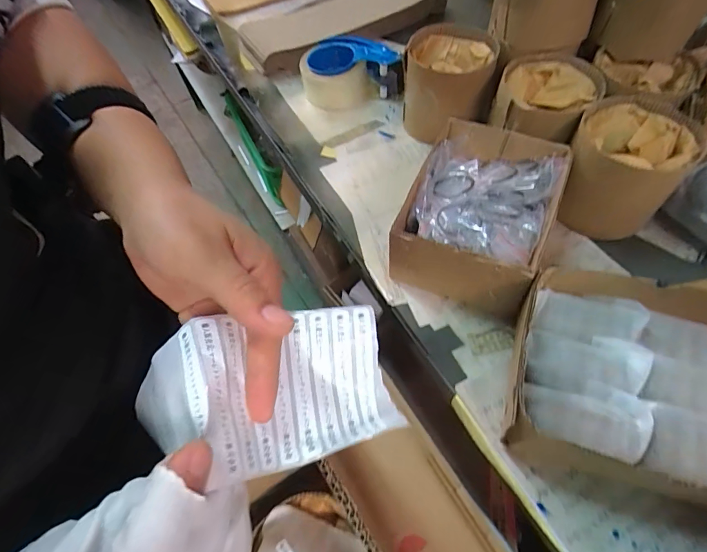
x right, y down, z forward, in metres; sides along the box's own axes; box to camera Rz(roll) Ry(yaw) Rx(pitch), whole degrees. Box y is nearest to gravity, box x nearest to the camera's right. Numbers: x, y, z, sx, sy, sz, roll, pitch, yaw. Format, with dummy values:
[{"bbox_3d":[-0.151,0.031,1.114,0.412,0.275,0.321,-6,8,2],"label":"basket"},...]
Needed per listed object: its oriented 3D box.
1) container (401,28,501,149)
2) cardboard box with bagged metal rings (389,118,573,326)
[{"bbox_3d":[0.134,-0.278,0.570,0.124,0.107,0.121,1,60,5],"label":"container"},{"bbox_3d":[0.144,-0.072,0.446,0.141,0.087,0.195,21,64,16],"label":"cardboard box with bagged metal rings"}]

